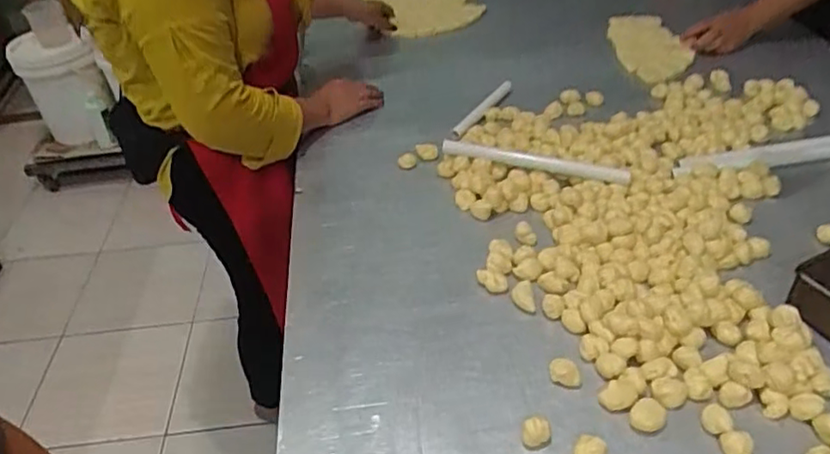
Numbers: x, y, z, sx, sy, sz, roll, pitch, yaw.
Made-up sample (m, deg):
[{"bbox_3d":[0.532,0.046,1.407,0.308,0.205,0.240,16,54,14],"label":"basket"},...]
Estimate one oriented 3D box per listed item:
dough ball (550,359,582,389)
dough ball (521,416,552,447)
[{"bbox_3d":[0.162,0.156,0.677,0.034,0.011,0.026,12,42,20],"label":"dough ball"},{"bbox_3d":[0.120,0.201,0.622,0.028,0.024,0.022,4,40,12],"label":"dough ball"}]

